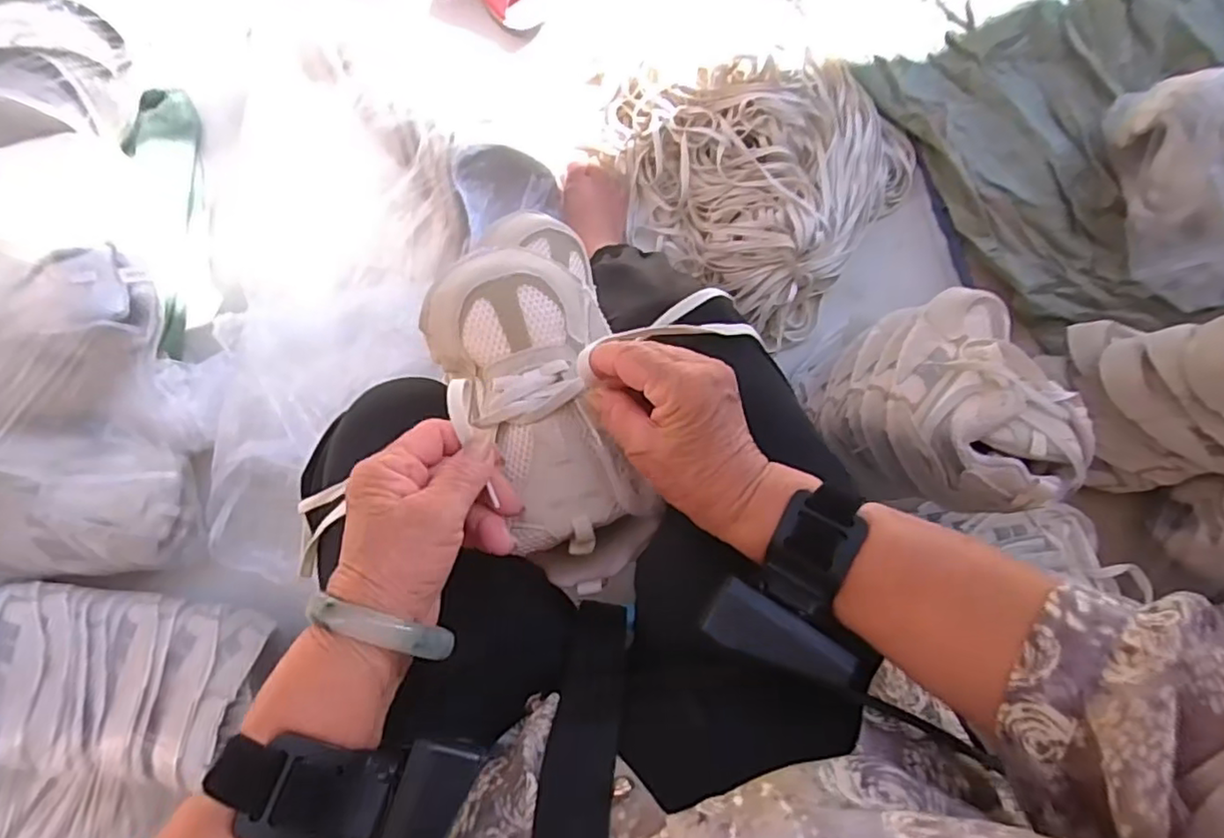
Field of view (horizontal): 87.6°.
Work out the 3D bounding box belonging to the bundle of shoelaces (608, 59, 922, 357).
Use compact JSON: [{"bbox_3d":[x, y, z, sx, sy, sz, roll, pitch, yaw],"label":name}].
[{"bbox_3d":[0.187,-0.332,0.791,0.373,0.091,0.339,43,84,2],"label":"bundle of shoelaces"}]

